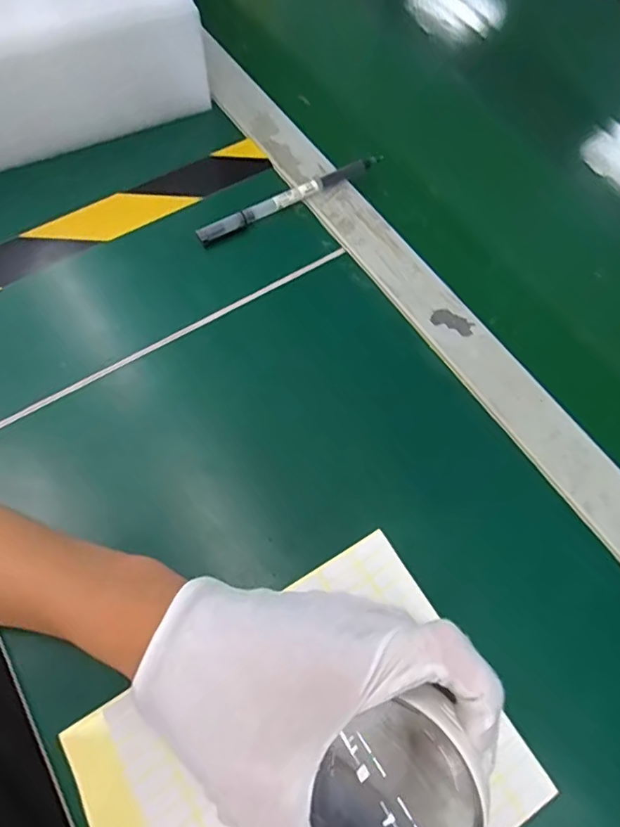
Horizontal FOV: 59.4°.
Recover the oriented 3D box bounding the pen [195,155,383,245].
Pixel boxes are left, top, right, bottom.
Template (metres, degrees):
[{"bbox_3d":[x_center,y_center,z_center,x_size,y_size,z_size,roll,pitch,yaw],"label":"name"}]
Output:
[{"bbox_3d":[-0.012,-0.165,0.412,0.157,0.014,0.011,-28,68,-14],"label":"pen"}]

